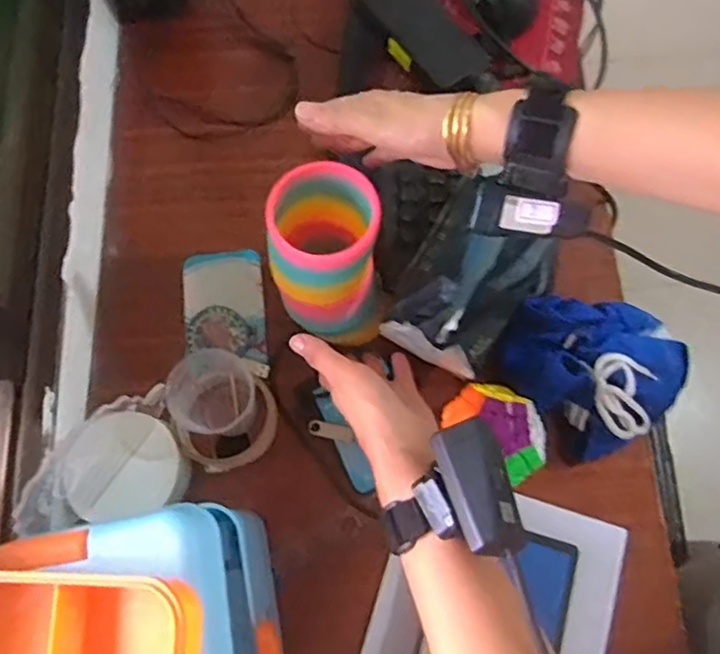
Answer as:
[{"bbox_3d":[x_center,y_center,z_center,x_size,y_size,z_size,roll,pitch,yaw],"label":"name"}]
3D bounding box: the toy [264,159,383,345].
[{"bbox_3d":[-0.024,-0.057,0.518,0.087,0.130,0.099,7,73,3],"label":"toy"}]

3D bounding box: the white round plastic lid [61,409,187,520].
[{"bbox_3d":[-0.191,0.111,0.519,0.089,0.028,0.080,-13,73,-3],"label":"white round plastic lid"}]

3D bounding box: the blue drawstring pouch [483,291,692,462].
[{"bbox_3d":[0.192,0.032,0.541,0.137,0.083,0.124,40,77,12],"label":"blue drawstring pouch"}]

